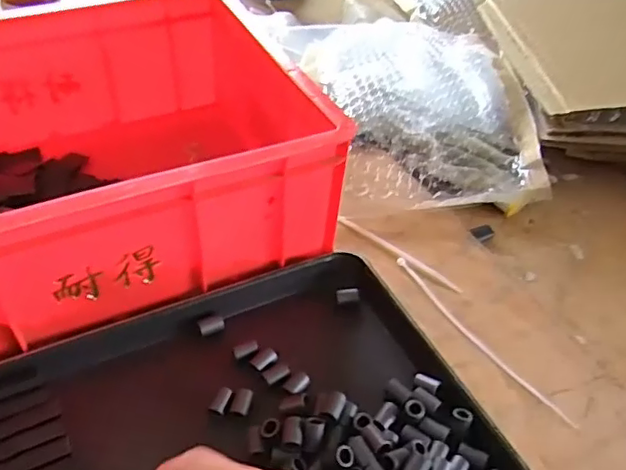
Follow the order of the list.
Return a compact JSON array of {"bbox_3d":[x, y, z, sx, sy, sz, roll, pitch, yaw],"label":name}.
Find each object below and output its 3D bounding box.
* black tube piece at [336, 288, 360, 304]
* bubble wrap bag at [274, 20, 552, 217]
[{"bbox_3d":[0.029,0.050,0.494,0.020,0.007,0.011,-6,46,-11],"label":"black tube piece"},{"bbox_3d":[0.106,-0.150,0.691,0.235,0.087,0.350,-7,46,-11],"label":"bubble wrap bag"}]

